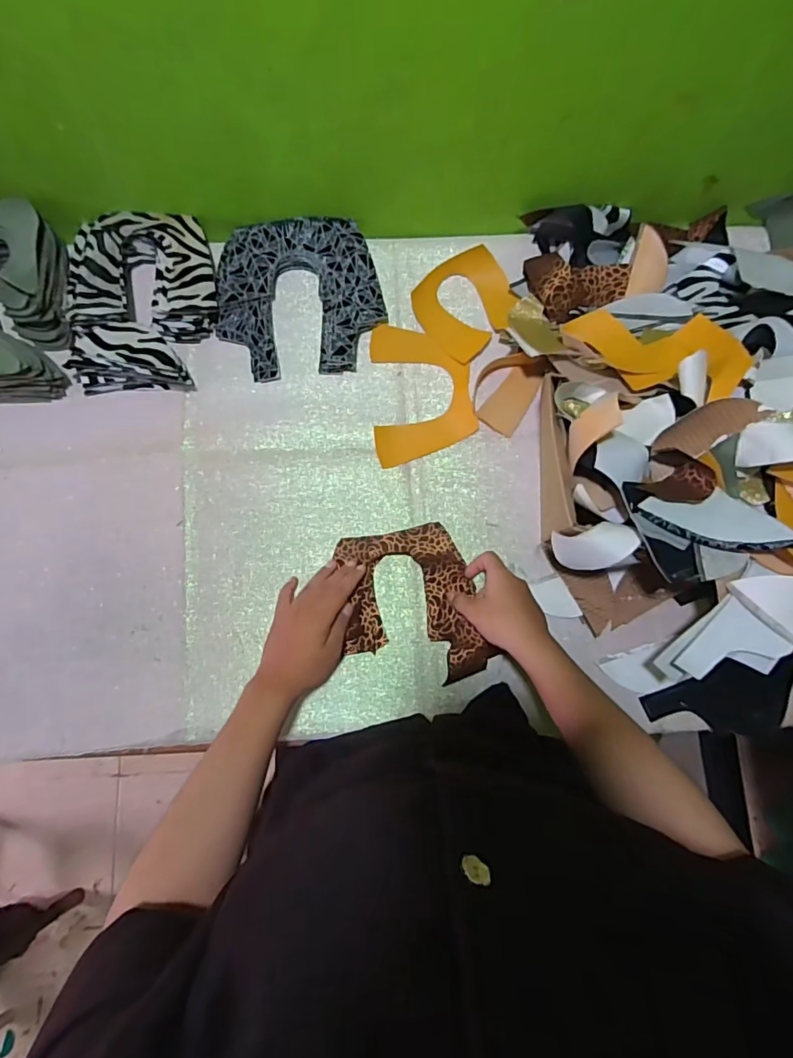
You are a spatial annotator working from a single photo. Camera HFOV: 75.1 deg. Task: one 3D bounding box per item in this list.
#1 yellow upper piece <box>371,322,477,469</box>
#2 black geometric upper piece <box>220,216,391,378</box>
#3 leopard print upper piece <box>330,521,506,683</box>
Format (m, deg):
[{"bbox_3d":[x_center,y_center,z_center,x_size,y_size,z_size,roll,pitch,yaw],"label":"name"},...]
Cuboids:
[{"bbox_3d":[0.031,-0.163,0.613,0.116,0.016,0.176,-4,74,0],"label":"yellow upper piece"},{"bbox_3d":[-0.114,-0.274,0.613,0.189,0.027,0.182,-6,82,-2],"label":"black geometric upper piece"},{"bbox_3d":[0.016,0.081,0.555,0.141,0.042,0.164,-11,82,-3],"label":"leopard print upper piece"}]

